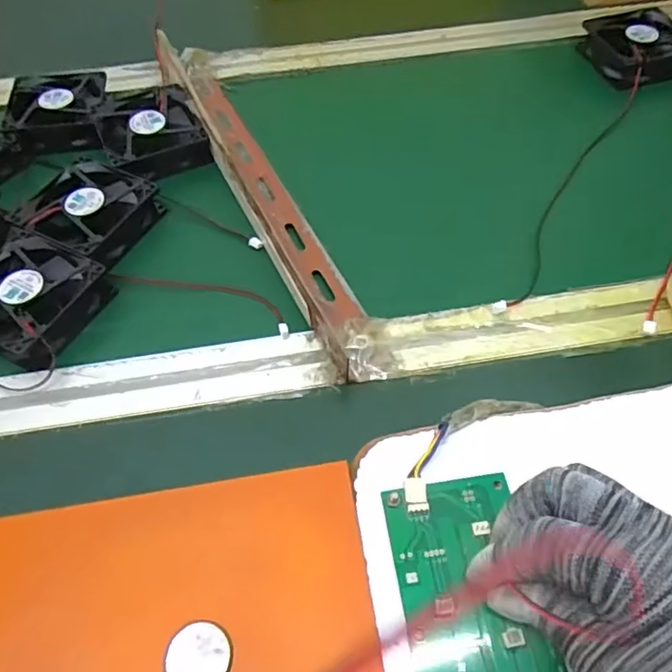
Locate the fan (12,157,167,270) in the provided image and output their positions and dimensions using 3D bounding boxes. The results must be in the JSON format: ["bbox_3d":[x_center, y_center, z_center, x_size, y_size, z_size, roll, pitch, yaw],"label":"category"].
[{"bbox_3d":[-0.183,-0.092,0.439,0.081,0.031,0.079,22,60,19],"label":"fan"}]

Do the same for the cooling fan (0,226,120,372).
[{"bbox_3d":[-0.208,-0.026,0.395,0.086,0.029,0.080,23,61,19],"label":"cooling fan"}]

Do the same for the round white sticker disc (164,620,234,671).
[{"bbox_3d":[-0.061,0.143,0.257,0.029,0.004,0.029,-2,56,3],"label":"round white sticker disc"}]

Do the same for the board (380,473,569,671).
[{"bbox_3d":[0.062,0.132,0.263,0.069,0.007,0.134,-13,57,-4],"label":"board"}]

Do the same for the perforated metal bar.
[{"bbox_3d":[-0.063,-0.125,0.452,0.050,0.032,0.387,-23,57,-11],"label":"perforated metal bar"}]

